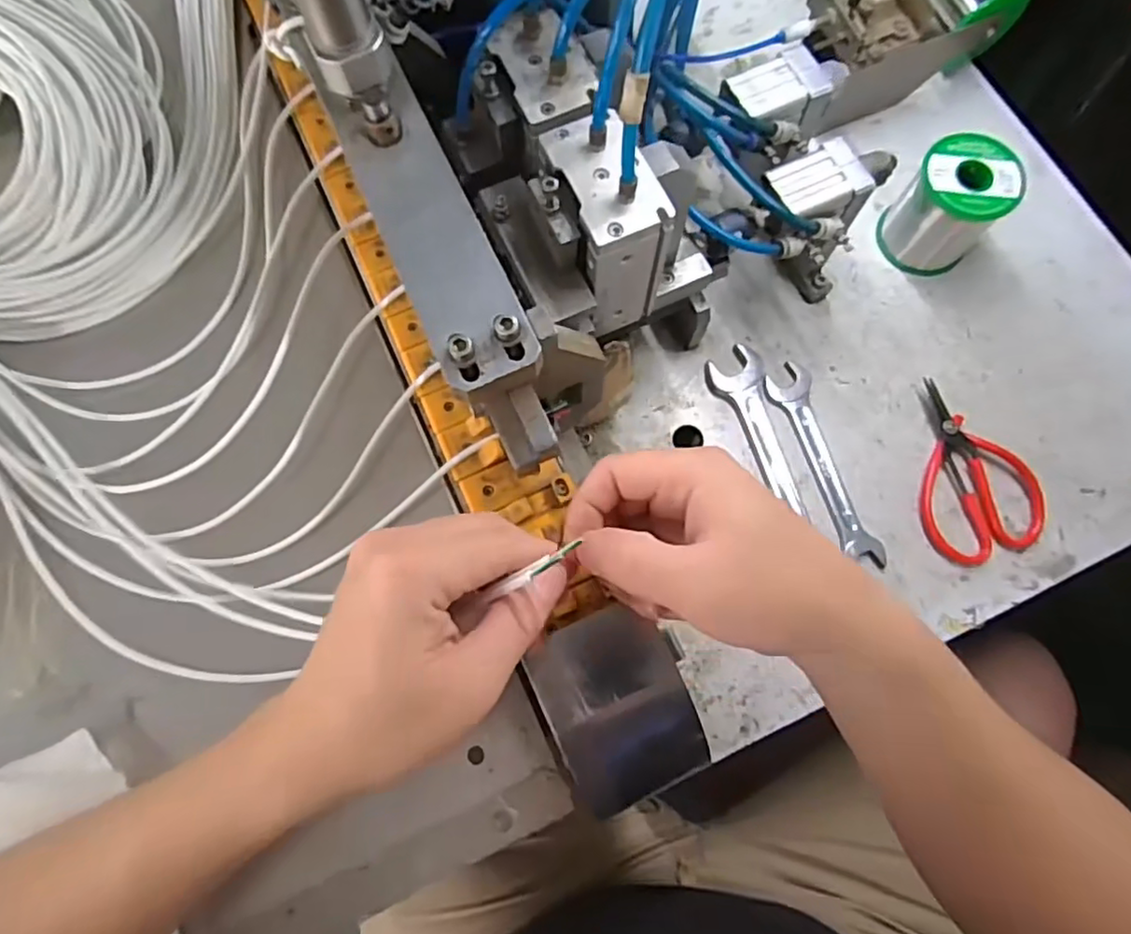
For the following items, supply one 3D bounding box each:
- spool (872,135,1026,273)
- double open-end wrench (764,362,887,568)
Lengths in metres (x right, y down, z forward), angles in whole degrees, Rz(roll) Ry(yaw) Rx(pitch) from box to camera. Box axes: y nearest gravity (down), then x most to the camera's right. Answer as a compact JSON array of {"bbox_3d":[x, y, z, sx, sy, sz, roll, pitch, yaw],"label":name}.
[{"bbox_3d":[0.285,-0.195,0.471,0.063,0.072,0.067,0,75,0],"label":"spool"},{"bbox_3d":[0.183,-0.003,0.451,0.034,0.005,0.151,-15,76,-4],"label":"double open-end wrench"}]

